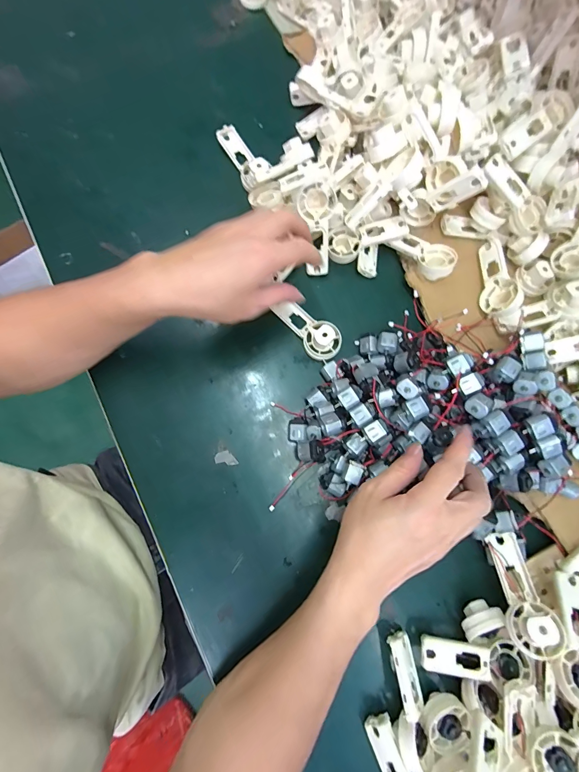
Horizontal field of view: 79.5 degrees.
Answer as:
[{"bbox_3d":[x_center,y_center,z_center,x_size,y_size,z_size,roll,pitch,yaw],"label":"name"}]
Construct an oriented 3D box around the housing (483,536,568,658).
[{"bbox_3d":[0.202,0.181,0.305,0.031,0.032,0.091,-1,47,1],"label":"housing"}]

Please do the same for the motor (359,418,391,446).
[{"bbox_3d":[0.079,0.044,0.322,0.026,0.015,0.019,-27,80,-10],"label":"motor"}]

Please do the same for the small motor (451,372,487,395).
[{"bbox_3d":[0.167,-0.001,0.327,0.025,0.014,0.016,-22,78,-4],"label":"small motor"}]

